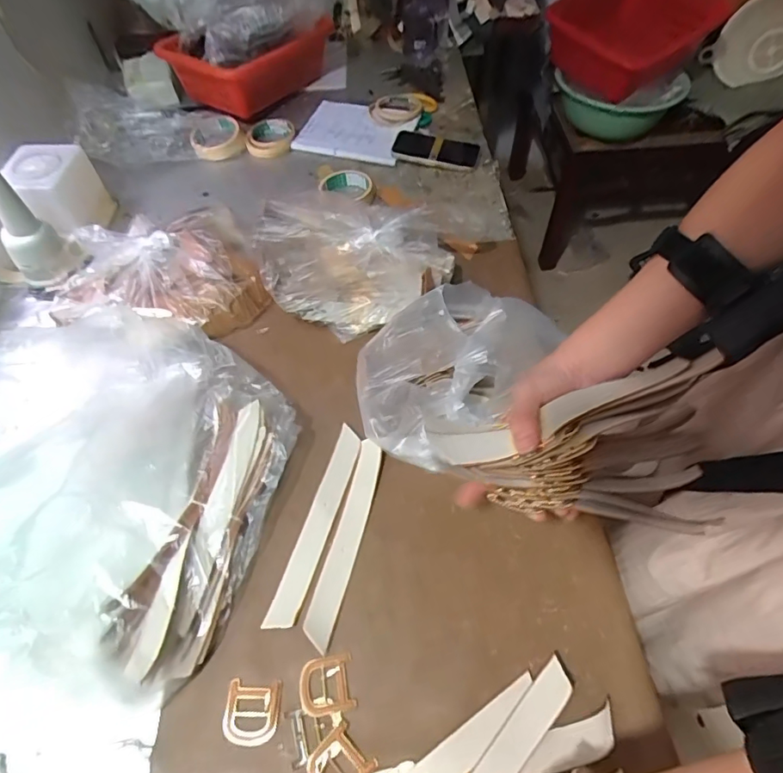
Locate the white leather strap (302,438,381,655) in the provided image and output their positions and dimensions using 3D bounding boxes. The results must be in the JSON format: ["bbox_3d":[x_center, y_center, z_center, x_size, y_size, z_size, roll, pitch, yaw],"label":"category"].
[{"bbox_3d":[-0.048,0.159,0.552,0.029,0.005,0.223,17,56,-1],"label":"white leather strap"}]

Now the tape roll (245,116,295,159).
[{"bbox_3d":[-0.229,-0.470,0.962,0.087,0.023,0.101,-6,57,-3],"label":"tape roll"}]

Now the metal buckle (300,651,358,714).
[{"bbox_3d":[-0.061,0.280,0.476,0.051,0.004,0.046,-10,58,-5],"label":"metal buckle"}]

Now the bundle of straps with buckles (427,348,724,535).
[{"bbox_3d":[0.150,0.062,0.401,0.219,0.079,0.110,-10,58,-5],"label":"bundle of straps with buckles"}]

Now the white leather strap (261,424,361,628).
[{"bbox_3d":[-0.079,0.147,0.559,0.028,0.005,0.225,21,59,-1],"label":"white leather strap"}]

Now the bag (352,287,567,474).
[{"bbox_3d":[0.063,-0.031,0.583,0.222,0.094,0.173,-40,65,-22],"label":"bag"}]

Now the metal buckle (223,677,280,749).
[{"bbox_3d":[-0.129,0.299,0.466,0.049,0.006,0.050,2,57,2],"label":"metal buckle"}]

